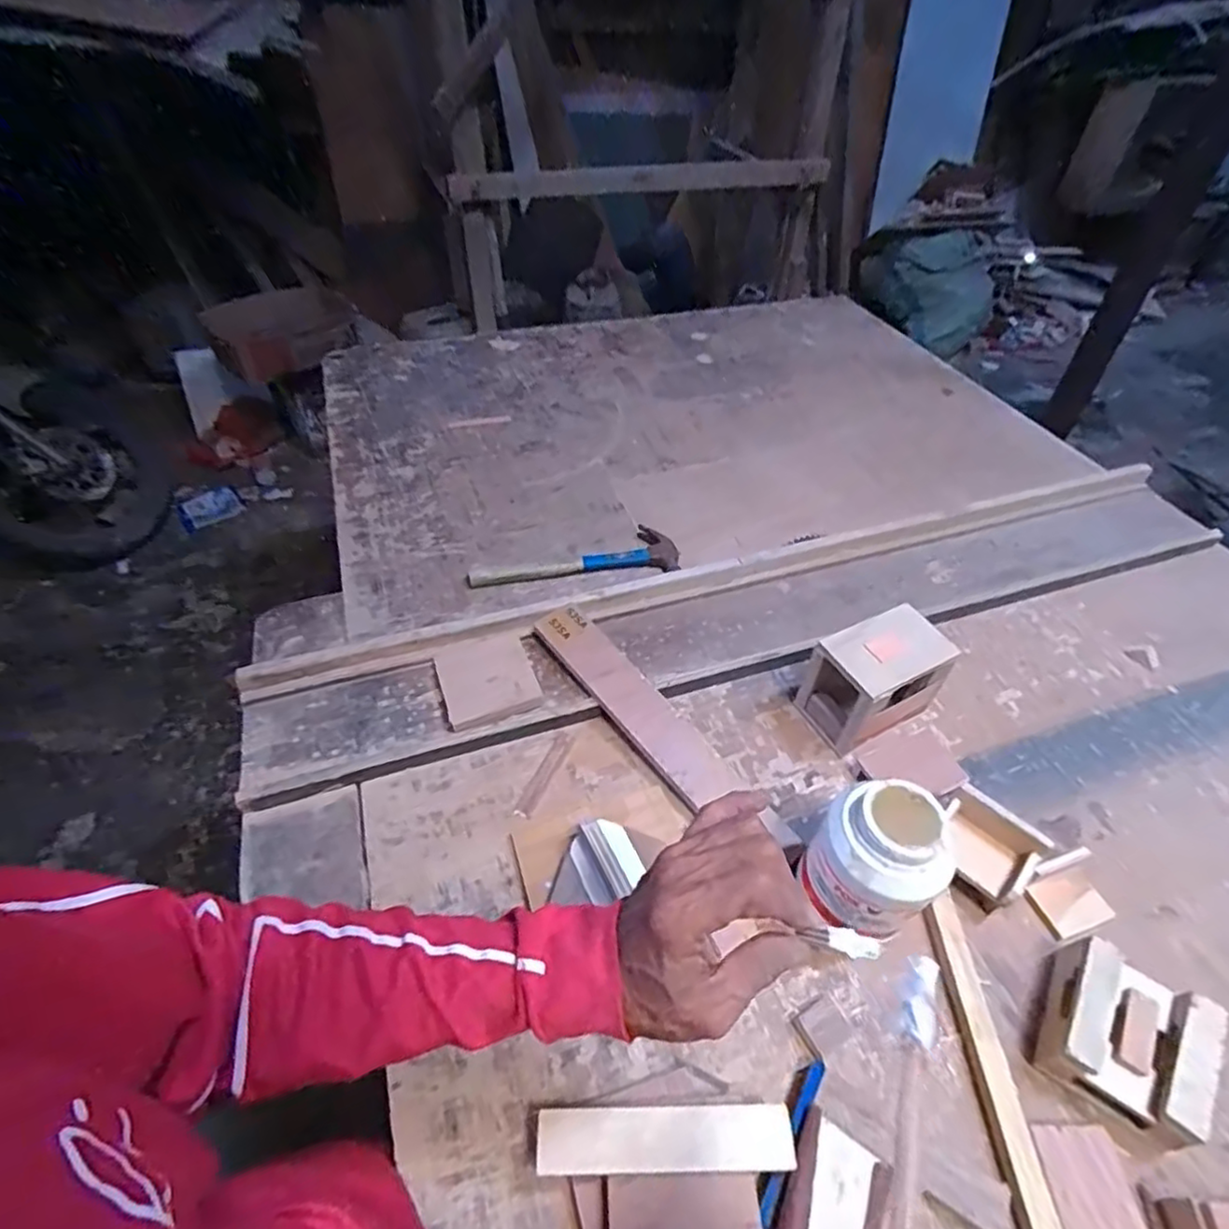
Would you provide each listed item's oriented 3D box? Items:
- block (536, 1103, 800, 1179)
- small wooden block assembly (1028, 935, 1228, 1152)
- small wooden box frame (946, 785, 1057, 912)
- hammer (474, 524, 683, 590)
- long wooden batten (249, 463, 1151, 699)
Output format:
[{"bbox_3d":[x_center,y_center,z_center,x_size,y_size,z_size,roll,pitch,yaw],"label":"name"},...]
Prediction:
[{"bbox_3d":[0.035,0.364,0.444,0.175,0.008,0.036,-1,48,-1],"label":"block"},{"bbox_3d":[0.396,0.327,0.501,0.101,0.055,0.105,28,53,22],"label":"small wooden block assembly"},{"bbox_3d":[0.339,0.216,0.595,0.080,0.059,0.086,-32,56,-26],"label":"small wooden box frame"},{"bbox_3d":[-0.057,-0.085,0.890,0.281,0.026,0.099,-7,48,-7],"label":"hammer"},{"bbox_3d":[0.190,-0.066,0.851,1.270,0.028,0.041,-13,49,-12],"label":"long wooden batten"}]

